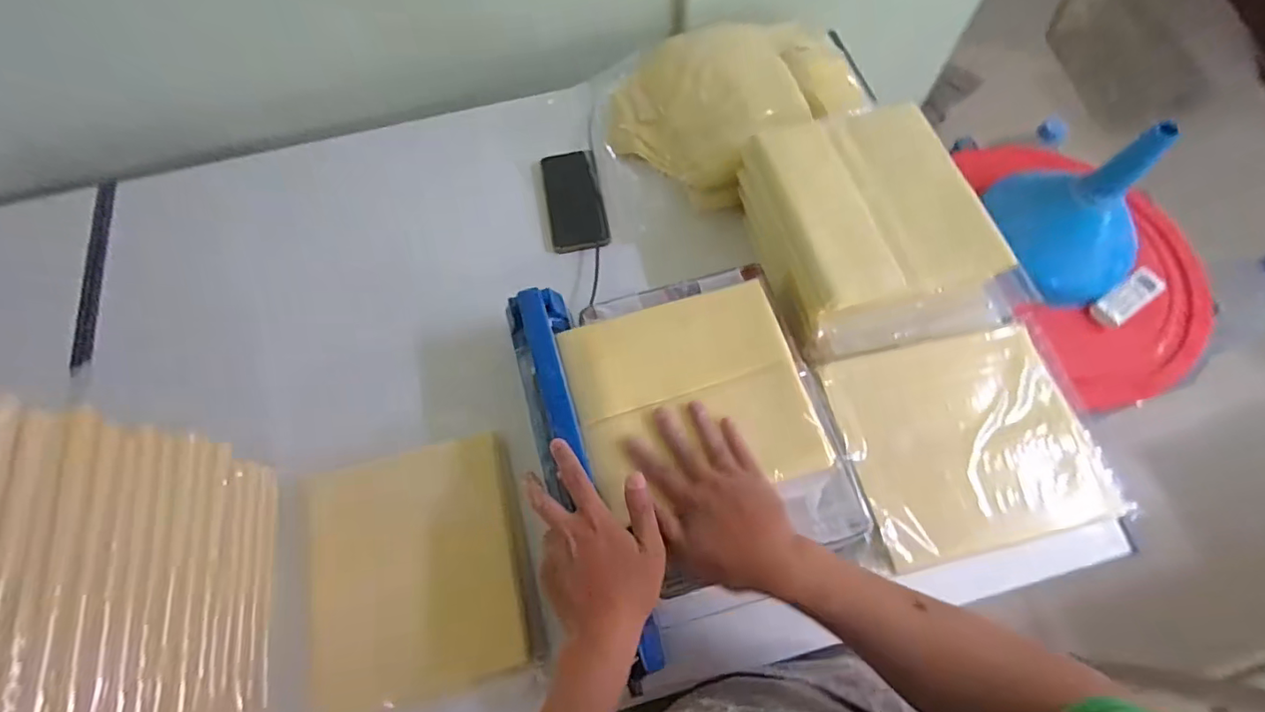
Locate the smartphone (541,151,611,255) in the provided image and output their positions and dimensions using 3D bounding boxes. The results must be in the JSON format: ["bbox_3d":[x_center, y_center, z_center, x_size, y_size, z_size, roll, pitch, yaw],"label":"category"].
[{"bbox_3d":[-0.079,-0.212,0.722,0.074,0.007,0.163,-11,67,-3],"label":"smartphone"}]

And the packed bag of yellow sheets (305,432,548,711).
[{"bbox_3d":[-0.210,0.209,0.531,0.201,0.027,0.223,-15,67,-5],"label":"packed bag of yellow sheets"}]

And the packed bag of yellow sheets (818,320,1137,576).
[{"bbox_3d":[0.331,0.077,0.516,0.252,0.032,0.194,-12,74,-6],"label":"packed bag of yellow sheets"}]

